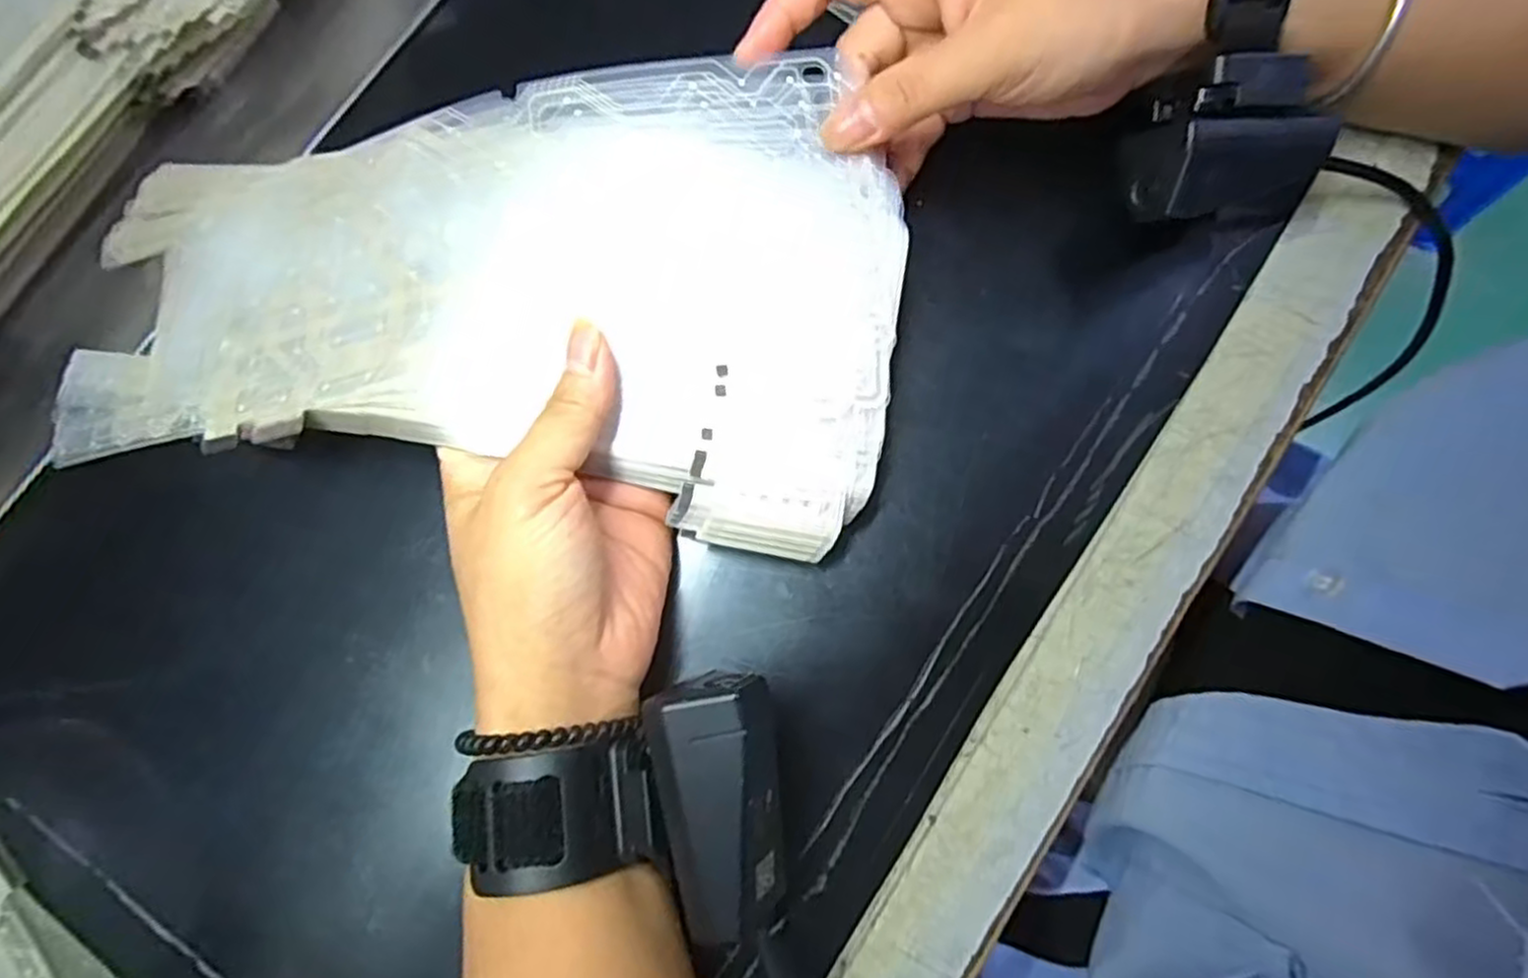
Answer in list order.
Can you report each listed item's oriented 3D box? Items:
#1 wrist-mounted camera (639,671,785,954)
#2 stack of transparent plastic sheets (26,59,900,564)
[{"bbox_3d":[-0.011,0.091,0.215,0.033,0.023,0.076,-7,94,0],"label":"wrist-mounted camera"},{"bbox_3d":[-0.100,-0.074,0.259,0.289,0.036,0.155,7,79,2],"label":"stack of transparent plastic sheets"}]

